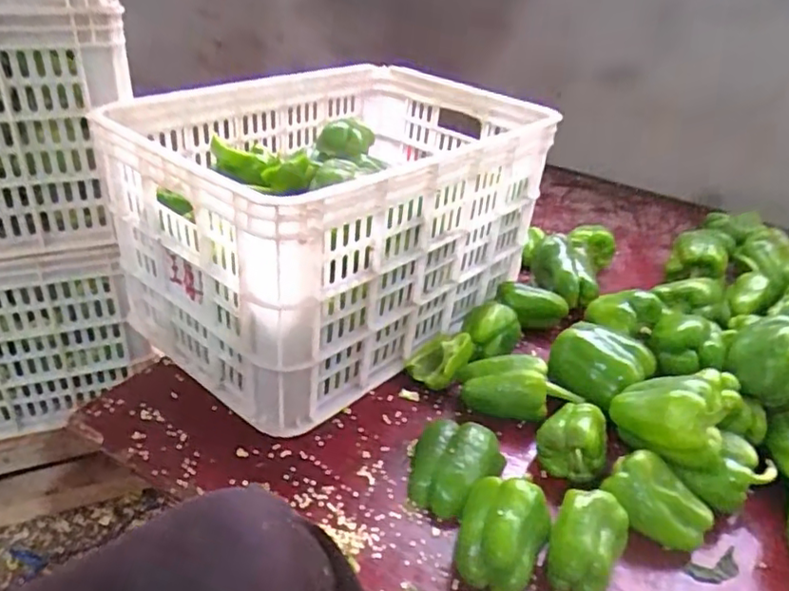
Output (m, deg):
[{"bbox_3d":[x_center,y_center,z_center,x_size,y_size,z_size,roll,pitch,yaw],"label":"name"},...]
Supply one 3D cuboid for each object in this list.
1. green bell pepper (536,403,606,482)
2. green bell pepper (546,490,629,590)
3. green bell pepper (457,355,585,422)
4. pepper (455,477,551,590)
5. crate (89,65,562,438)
[{"bbox_3d":[0.193,0.160,0.676,0.073,0.061,0.073,17,35,18],"label":"green bell pepper"},{"bbox_3d":[0.174,0.227,0.567,0.060,0.065,0.081,21,36,22],"label":"green bell pepper"},{"bbox_3d":[0.145,0.108,0.734,0.132,0.053,0.055,11,34,8],"label":"green bell pepper"},{"bbox_3d":[0.098,0.217,0.567,0.078,0.067,0.094,15,35,15],"label":"pepper"},{"bbox_3d":[-0.080,-0.110,0.841,0.371,0.290,0.491,31,41,33],"label":"crate"}]

